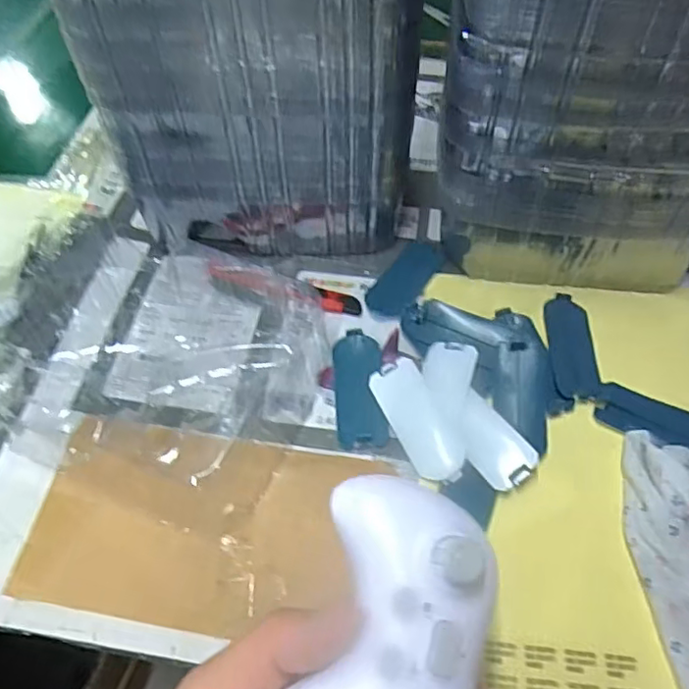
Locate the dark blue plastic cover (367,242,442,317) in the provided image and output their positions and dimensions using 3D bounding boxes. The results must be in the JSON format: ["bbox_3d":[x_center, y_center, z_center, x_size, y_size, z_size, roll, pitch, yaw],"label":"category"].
[{"bbox_3d":[0.046,-0.050,0.447,0.033,0.007,0.076,24,59,18],"label":"dark blue plastic cover"}]

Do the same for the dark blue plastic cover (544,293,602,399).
[{"bbox_3d":[0.155,0.000,0.408,0.032,0.004,0.082,3,55,4],"label":"dark blue plastic cover"}]

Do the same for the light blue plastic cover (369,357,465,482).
[{"bbox_3d":[0.046,0.047,0.376,0.033,0.007,0.082,-22,57,-13],"label":"light blue plastic cover"}]

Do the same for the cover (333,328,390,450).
[{"bbox_3d":[0.010,0.027,0.395,0.031,0.007,0.084,-4,55,0],"label":"cover"}]

